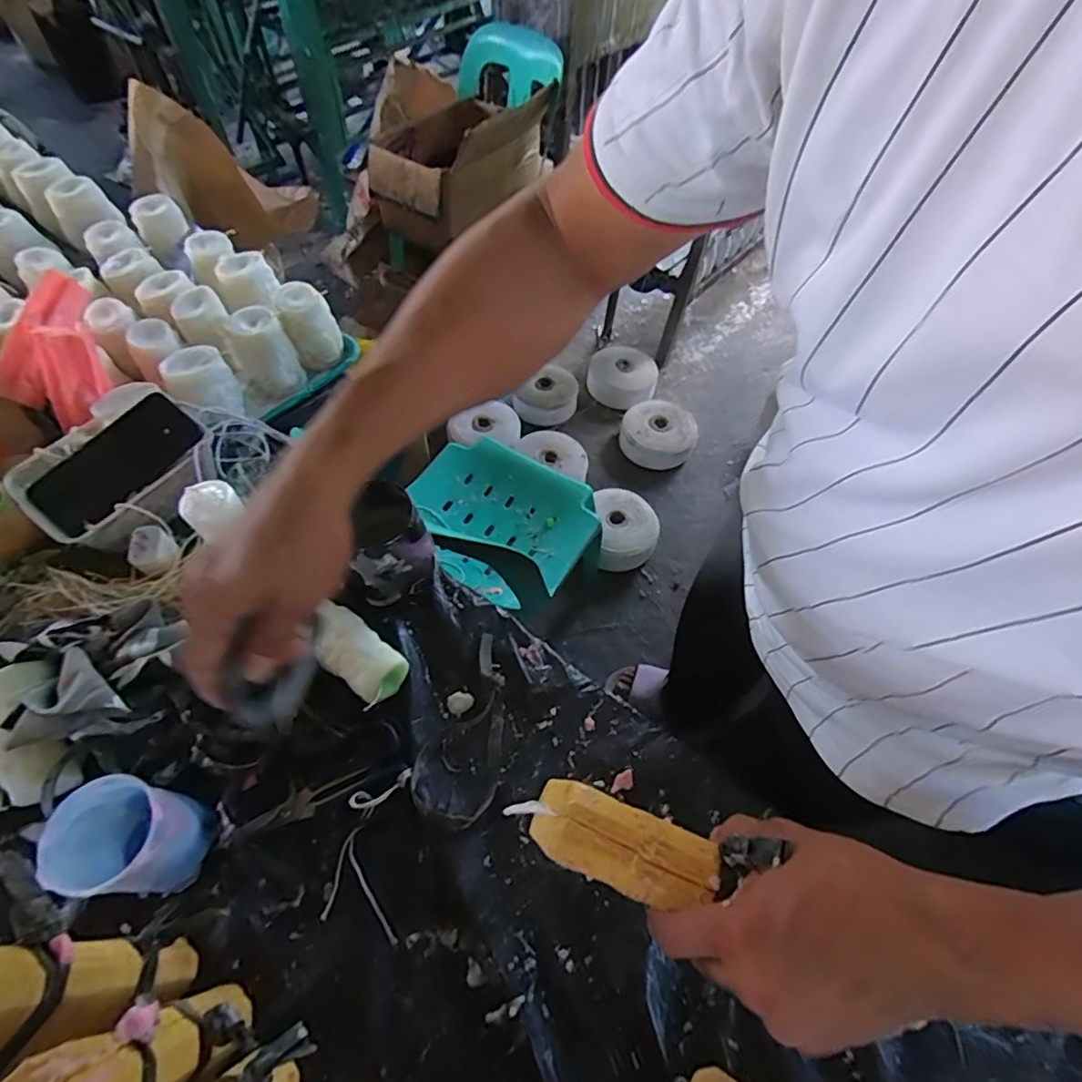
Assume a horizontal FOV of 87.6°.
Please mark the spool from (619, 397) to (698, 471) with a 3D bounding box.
[{"bbox_3d":[0.345,-0.318,1.650,0.208,0.095,0.211,1,58,-2],"label":"spool"}]

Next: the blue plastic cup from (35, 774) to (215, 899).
[{"bbox_3d":[-0.308,0.227,0.428,0.076,0.086,0.072,1,58,-2],"label":"blue plastic cup"}]

